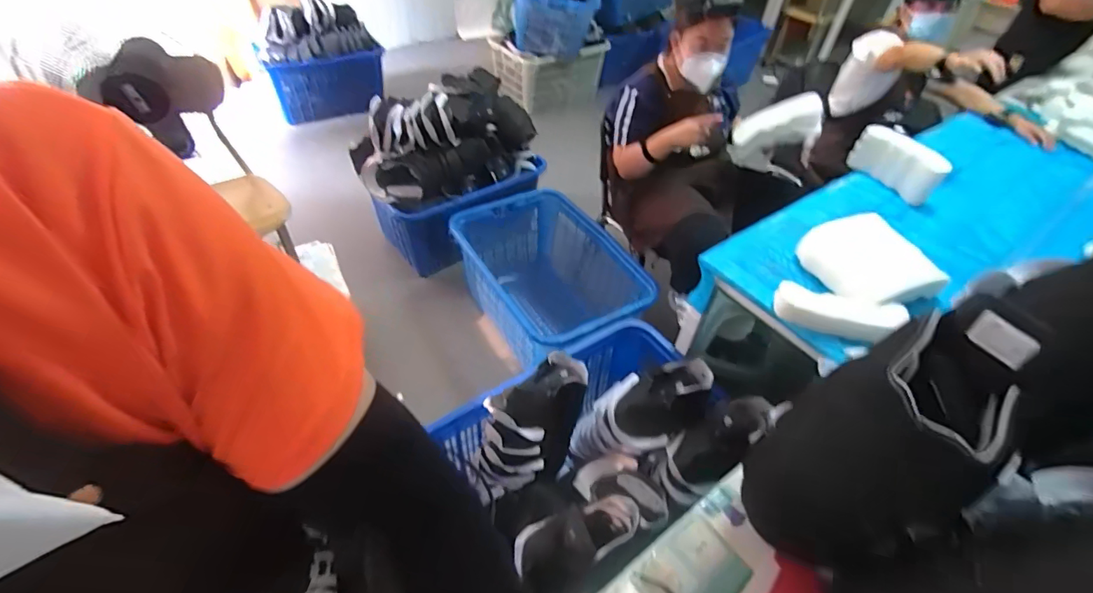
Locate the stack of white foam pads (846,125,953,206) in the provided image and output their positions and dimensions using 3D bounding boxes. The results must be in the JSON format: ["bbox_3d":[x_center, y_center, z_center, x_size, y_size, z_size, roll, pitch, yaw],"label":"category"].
[{"bbox_3d":[1.056,-0.407,1.490,0.063,0.141,0.269,-20,50,-23],"label":"stack of white foam pads"}]

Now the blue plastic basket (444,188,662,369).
[{"bbox_3d":[0.002,-0.033,1.911,0.512,0.407,0.757,-21,51,-24],"label":"blue plastic basket"}]

